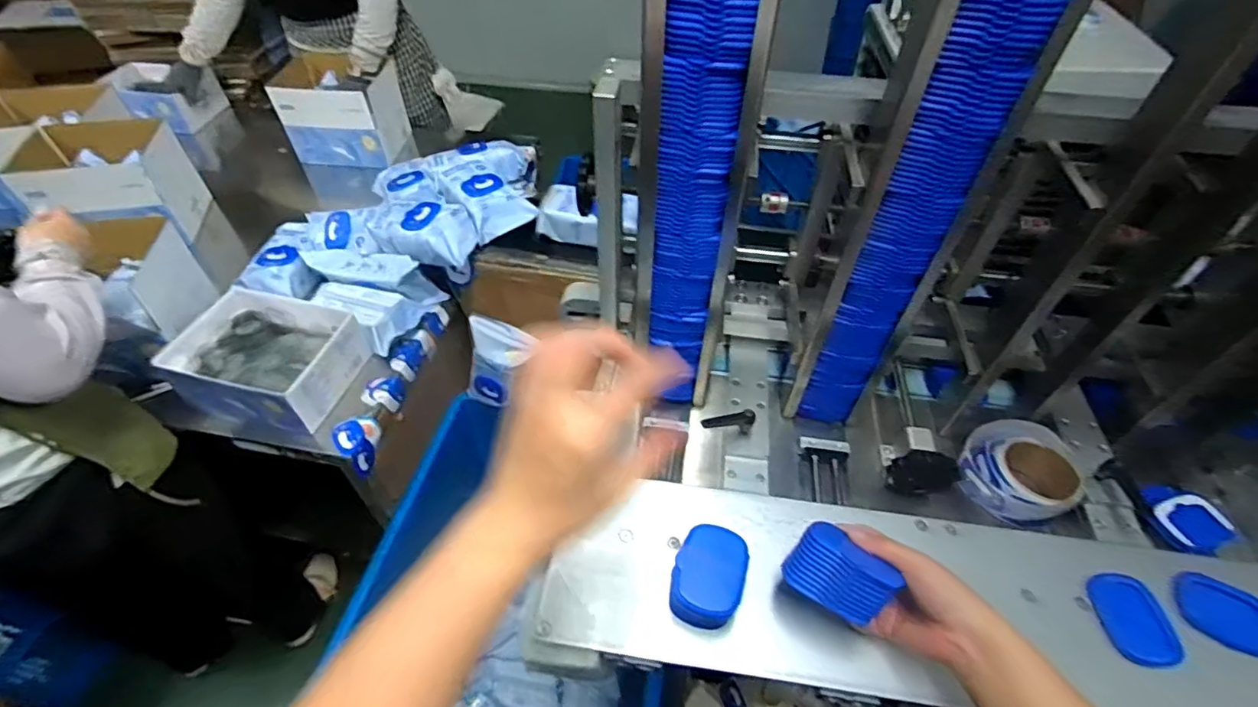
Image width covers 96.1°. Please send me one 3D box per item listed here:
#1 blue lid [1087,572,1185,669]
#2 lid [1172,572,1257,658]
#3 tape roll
[{"bbox_3d":[0.488,0.256,0.546,0.059,0.013,0.083,-5,48,-7],"label":"blue lid"},{"bbox_3d":[0.580,0.253,0.549,0.061,0.012,0.081,-36,58,-29],"label":"lid"},{"bbox_3d":[0.459,0.143,0.672,0.111,0.063,0.124,-28,54,-24],"label":"tape roll"}]

